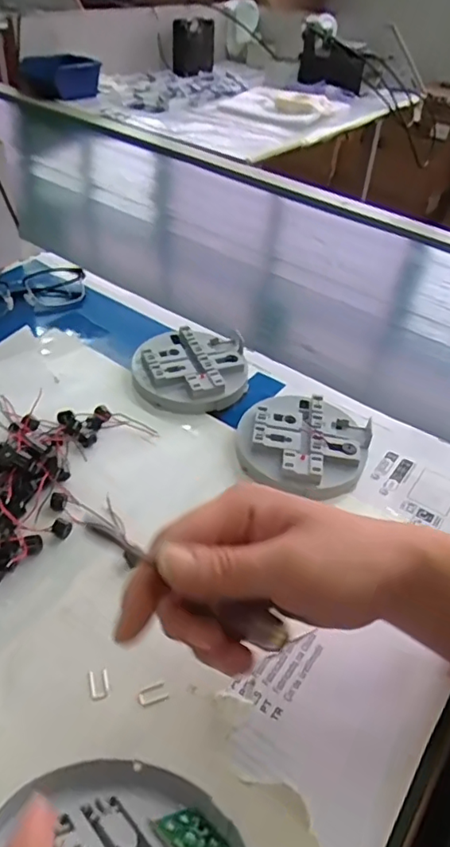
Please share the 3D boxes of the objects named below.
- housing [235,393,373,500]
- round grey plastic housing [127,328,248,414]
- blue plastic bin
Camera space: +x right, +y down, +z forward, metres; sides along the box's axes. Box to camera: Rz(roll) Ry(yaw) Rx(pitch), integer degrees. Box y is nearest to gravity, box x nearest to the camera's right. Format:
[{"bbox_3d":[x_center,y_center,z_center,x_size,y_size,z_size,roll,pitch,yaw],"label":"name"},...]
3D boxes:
[{"bbox_3d":[0.061,0.015,0.457,0.099,0.024,0.101,3,42,-3],"label":"housing"},{"bbox_3d":[-0.031,-0.049,0.514,0.099,0.023,0.096,9,42,3],"label":"round grey plastic housing"},{"bbox_3d":[-0.336,-0.715,1.178,0.098,0.074,0.137,30,47,24],"label":"blue plastic bin"}]

